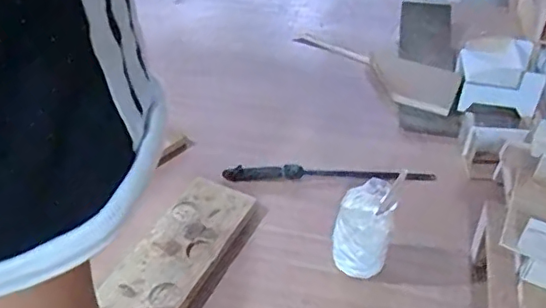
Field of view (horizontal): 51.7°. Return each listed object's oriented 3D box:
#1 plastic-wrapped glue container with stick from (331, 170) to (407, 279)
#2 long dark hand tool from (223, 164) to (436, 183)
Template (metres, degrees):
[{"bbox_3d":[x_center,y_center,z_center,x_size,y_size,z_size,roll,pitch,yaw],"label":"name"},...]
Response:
[{"bbox_3d":[0.108,0.087,0.672,0.065,0.116,0.064,13,42,13],"label":"plastic-wrapped glue container with stick"},{"bbox_3d":[0.083,0.029,0.820,0.302,0.018,0.028,0,41,-2],"label":"long dark hand tool"}]

